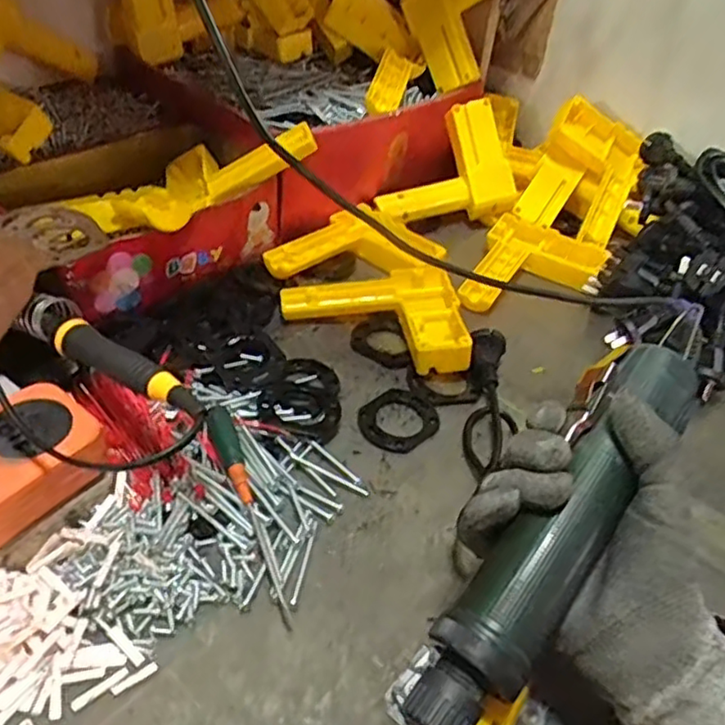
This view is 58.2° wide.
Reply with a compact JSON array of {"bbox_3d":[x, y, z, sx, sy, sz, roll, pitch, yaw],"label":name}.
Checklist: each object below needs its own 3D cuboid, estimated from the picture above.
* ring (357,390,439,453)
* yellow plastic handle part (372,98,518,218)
[{"bbox_3d":[0.026,0.041,0.470,0.057,0.006,0.050,-26,51,-33],"label":"ring"},{"bbox_3d":[0.090,-0.206,0.675,0.150,0.099,0.061,-3,43,-13],"label":"yellow plastic handle part"}]

